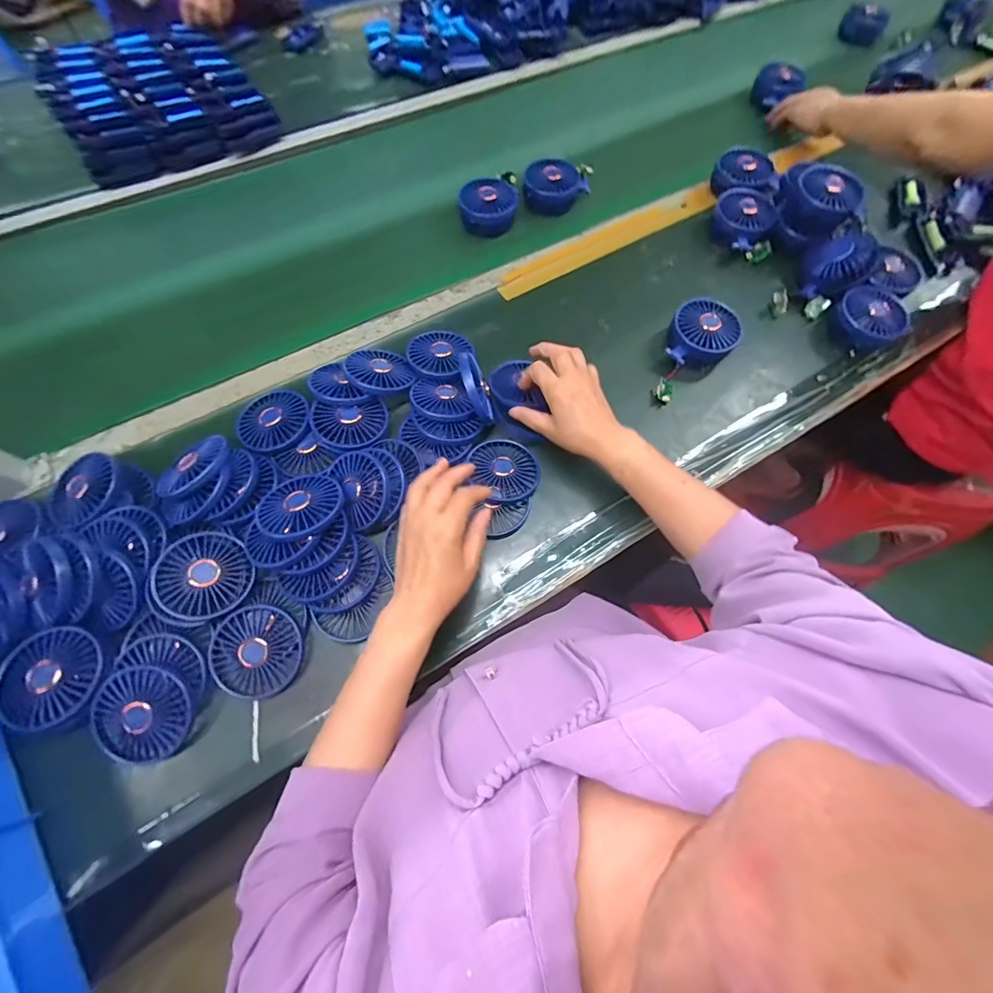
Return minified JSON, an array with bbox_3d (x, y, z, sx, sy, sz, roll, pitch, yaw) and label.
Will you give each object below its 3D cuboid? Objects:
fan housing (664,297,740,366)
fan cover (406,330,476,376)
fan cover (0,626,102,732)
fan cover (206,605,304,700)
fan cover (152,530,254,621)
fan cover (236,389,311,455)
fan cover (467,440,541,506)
[{"bbox_3d":[0.273,-0.214,0.586,0.087,0.052,0.080,1,67,-2],"label":"fan housing"},{"bbox_3d":[-0.074,-0.186,0.566,0.076,0.016,0.082,30,69,10],"label":"fan cover"},{"bbox_3d":[-0.414,0.168,0.403,0.082,0.024,0.084,-10,68,-6],"label":"fan cover"},{"bbox_3d":[-0.239,0.154,0.437,0.087,0.022,0.084,21,68,7],"label":"fan cover"},{"bbox_3d":[-0.298,0.079,0.443,0.081,0.022,0.090,19,64,-17],"label":"fan cover"},{"bbox_3d":[-0.269,-0.093,0.529,0.082,0.013,0.085,-34,72,-15],"label":"fan cover"},{"bbox_3d":[0.012,-0.032,0.516,0.076,0.018,0.082,-13,68,-7],"label":"fan cover"}]

